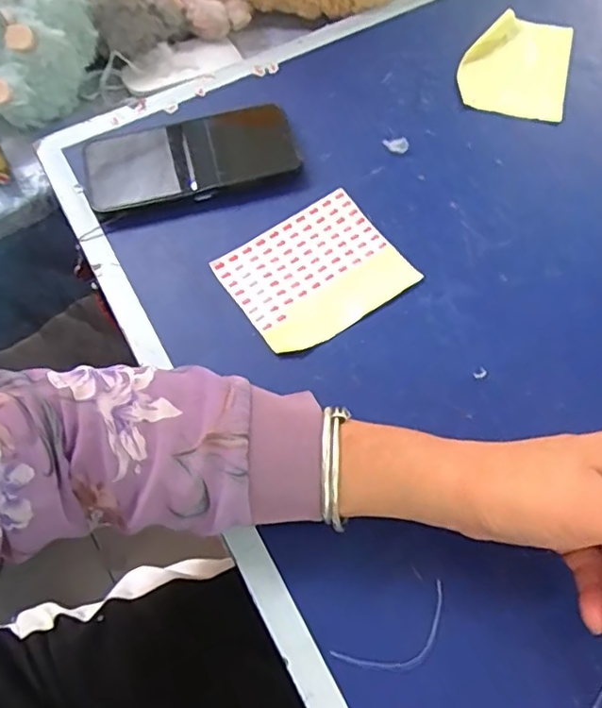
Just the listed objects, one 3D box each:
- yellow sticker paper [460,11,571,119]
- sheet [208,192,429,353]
[{"bbox_3d":[0.192,-0.259,0.525,0.091,0.013,0.115,14,66,8],"label":"yellow sticker paper"},{"bbox_3d":[0.011,-0.060,0.433,0.120,0.009,0.100,-33,68,-13],"label":"sheet"}]

